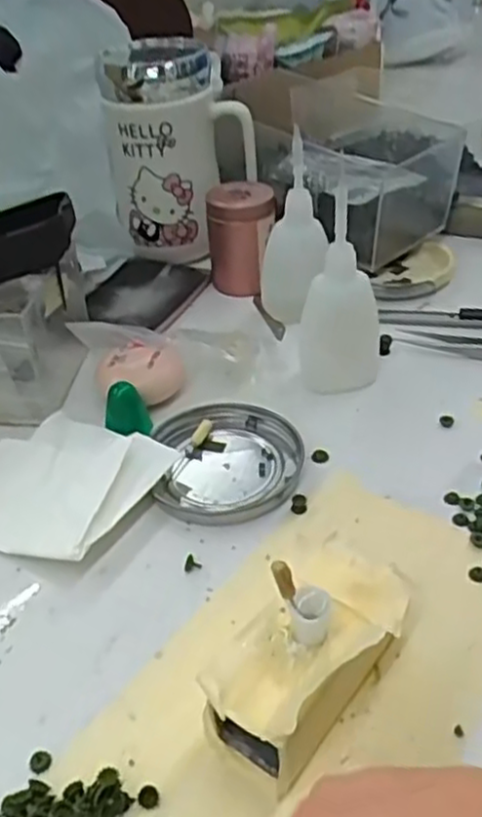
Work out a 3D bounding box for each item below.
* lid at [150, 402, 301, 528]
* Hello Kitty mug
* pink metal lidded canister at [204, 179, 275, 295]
[{"bbox_3d":[-0.007,0.025,0.368,0.072,0.008,0.078,-2,38,2],"label":"lid"},{"bbox_3d":[-0.042,-0.178,0.520,0.099,0.134,0.072,-6,39,-4],"label":"Hello Kitty mug"},{"bbox_3d":[0.000,-0.113,0.495,0.044,0.063,0.039,-3,38,0],"label":"pink metal lidded canister"}]

